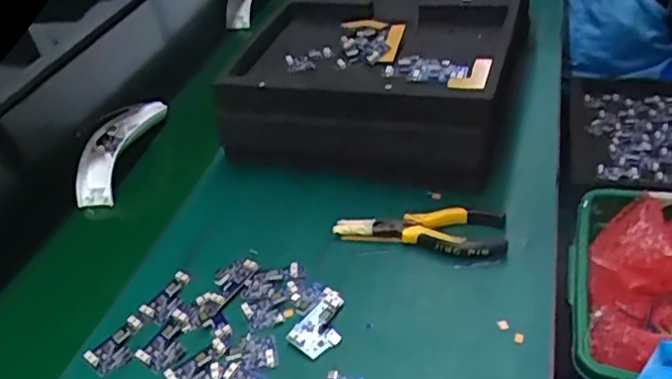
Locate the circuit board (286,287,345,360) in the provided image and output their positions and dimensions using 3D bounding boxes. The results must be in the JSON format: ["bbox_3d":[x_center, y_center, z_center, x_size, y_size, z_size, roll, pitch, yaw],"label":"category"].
[{"bbox_3d":[-0.010,0.112,0.516,0.039,0.012,0.062,20,47,31],"label":"circuit board"}]

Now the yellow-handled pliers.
[{"bbox_3d":[0.082,0.034,0.587,0.158,0.020,0.061,8,42,21],"label":"yellow-handled pliers"}]

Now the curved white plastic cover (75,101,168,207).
[{"bbox_3d":[-0.271,-0.058,0.758,0.048,0.047,0.181,1,40,12],"label":"curved white plastic cover"}]

